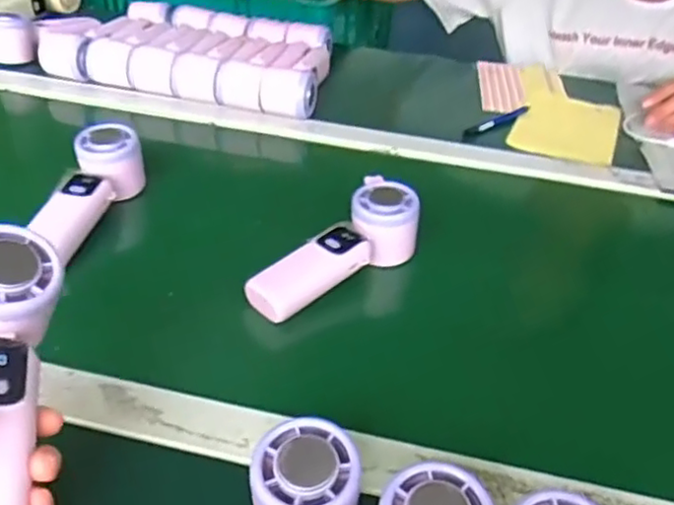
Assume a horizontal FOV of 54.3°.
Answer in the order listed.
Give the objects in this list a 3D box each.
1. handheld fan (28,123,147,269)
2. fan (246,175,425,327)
[{"bbox_3d":[-0.221,-0.048,0.595,0.060,0.058,0.148,12,54,9],"label":"handheld fan"},{"bbox_3d":[0.003,-0.003,0.534,0.053,0.055,0.163,31,42,31],"label":"fan"}]

